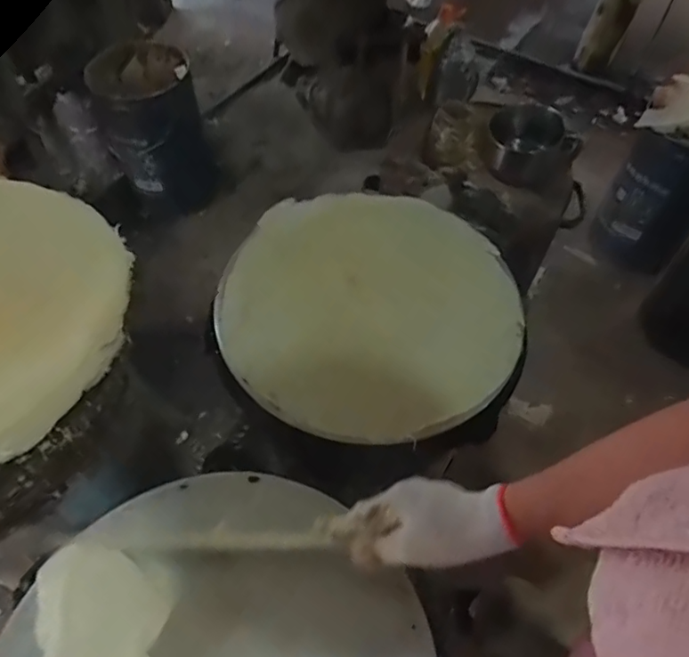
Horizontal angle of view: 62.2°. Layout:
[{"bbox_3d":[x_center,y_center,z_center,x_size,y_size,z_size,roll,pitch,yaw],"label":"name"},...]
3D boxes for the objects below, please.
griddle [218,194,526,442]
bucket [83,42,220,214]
[{"bbox_3d":[0.035,-0.033,0.723,0.355,0.055,0.355,1,54,-2],"label":"griddle"},{"bbox_3d":[-0.565,-0.593,1.747,0.286,0.421,0.318,-21,58,-17],"label":"bucket"}]

